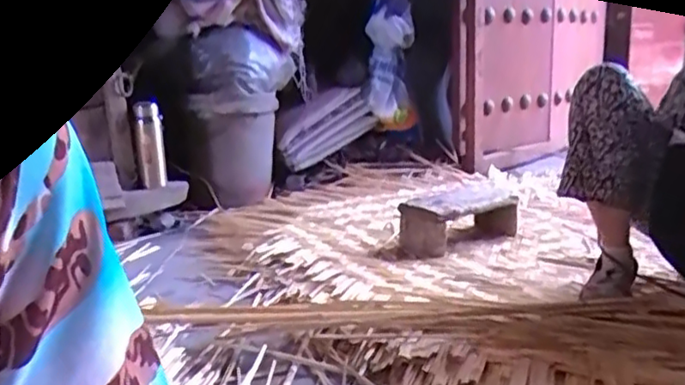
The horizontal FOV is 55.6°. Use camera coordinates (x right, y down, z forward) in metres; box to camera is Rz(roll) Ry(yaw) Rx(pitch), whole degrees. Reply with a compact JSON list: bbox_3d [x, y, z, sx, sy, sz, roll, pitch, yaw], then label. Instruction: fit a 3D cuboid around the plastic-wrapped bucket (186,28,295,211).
[{"bbox_3d":[-0.295,-0.201,1.925,0.301,0.515,0.277,-4,14,-5],"label":"plastic-wrapped bucket"}]

